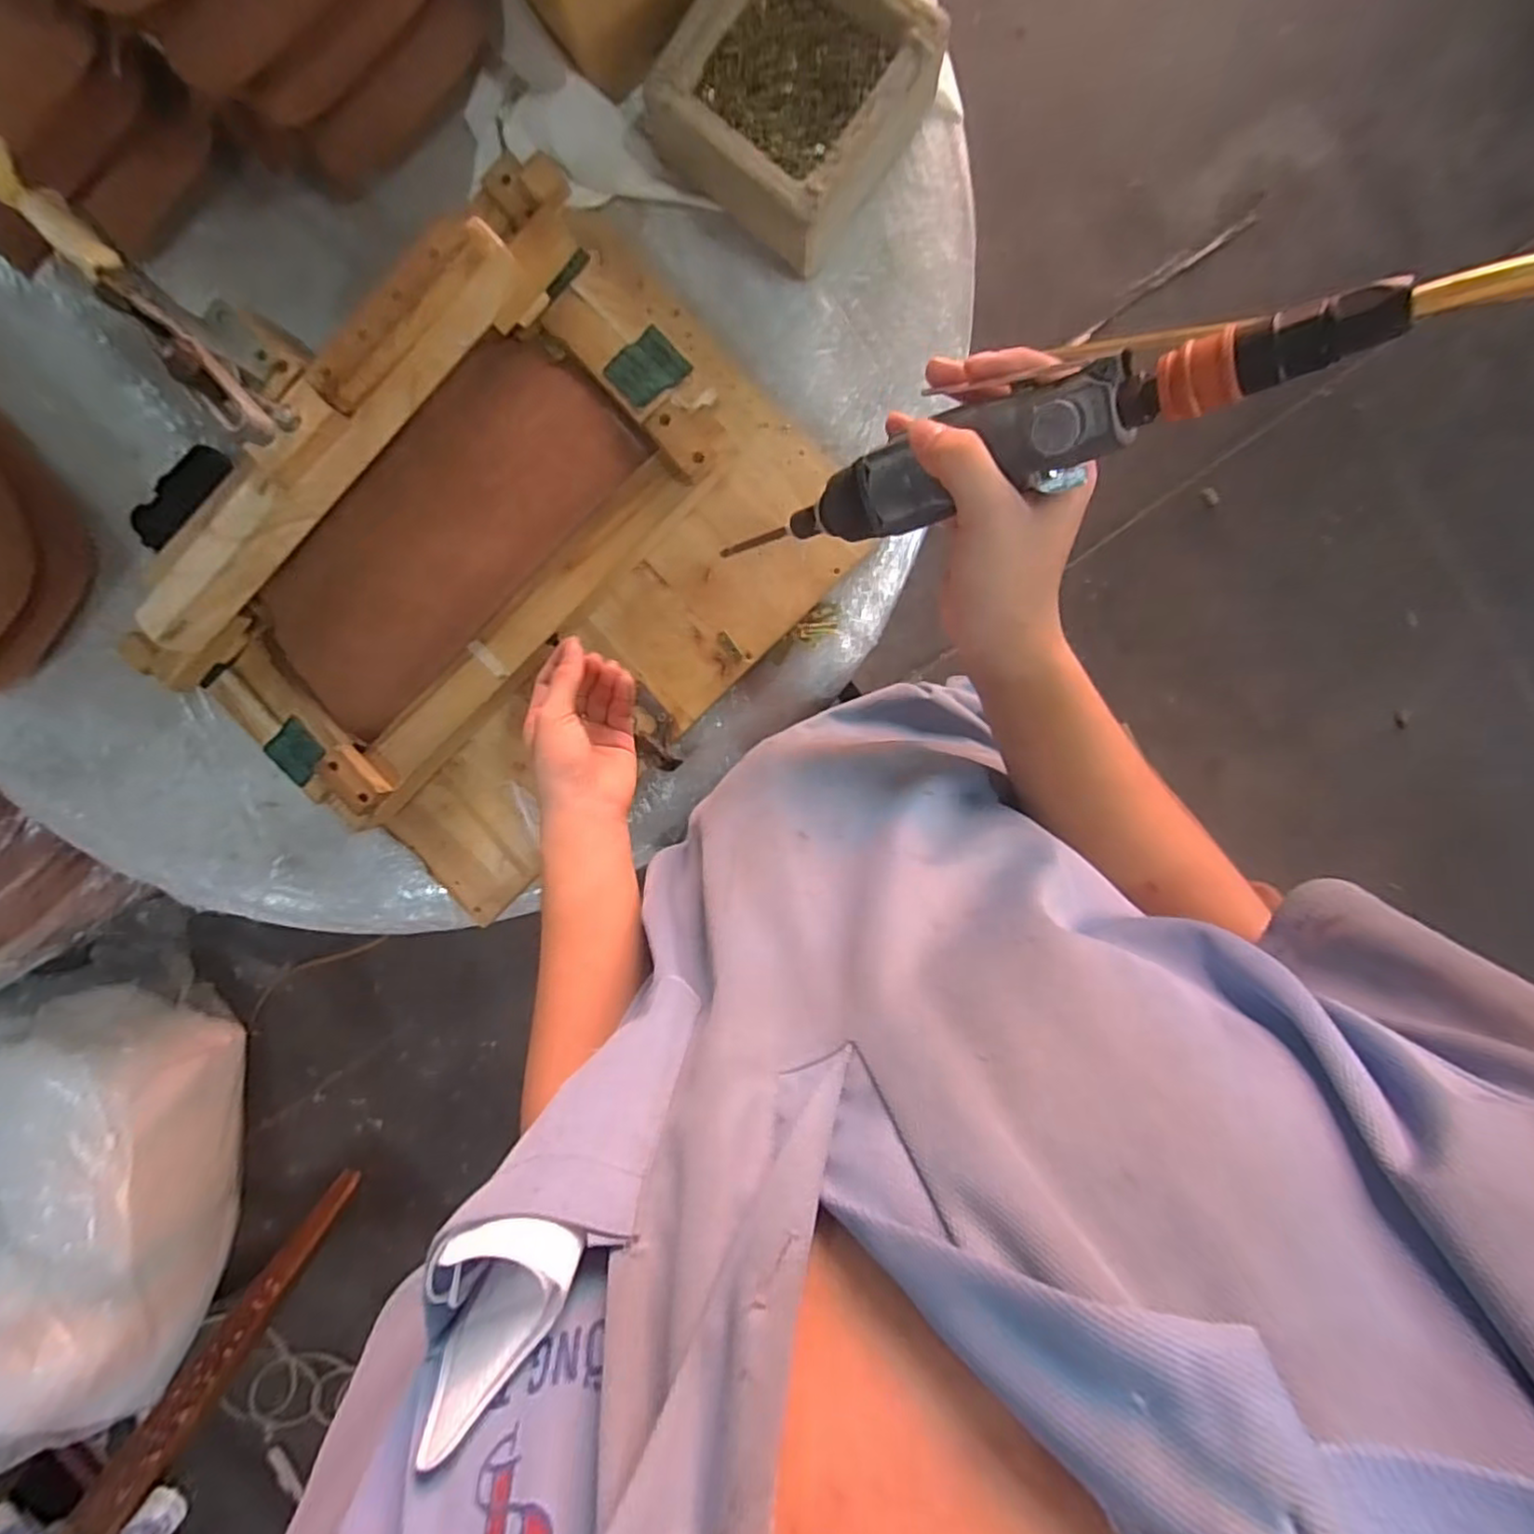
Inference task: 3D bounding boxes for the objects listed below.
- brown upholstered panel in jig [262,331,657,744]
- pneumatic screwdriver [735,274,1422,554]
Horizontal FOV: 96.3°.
[{"bbox_3d":[-0.271,-0.187,0.572,0.349,0.023,0.150,-44,94,8],"label":"brown upholstered panel in jig"},{"bbox_3d":[0.103,-0.153,0.347,0.319,0.032,0.041,-1,101,46],"label":"pneumatic screwdriver"}]

